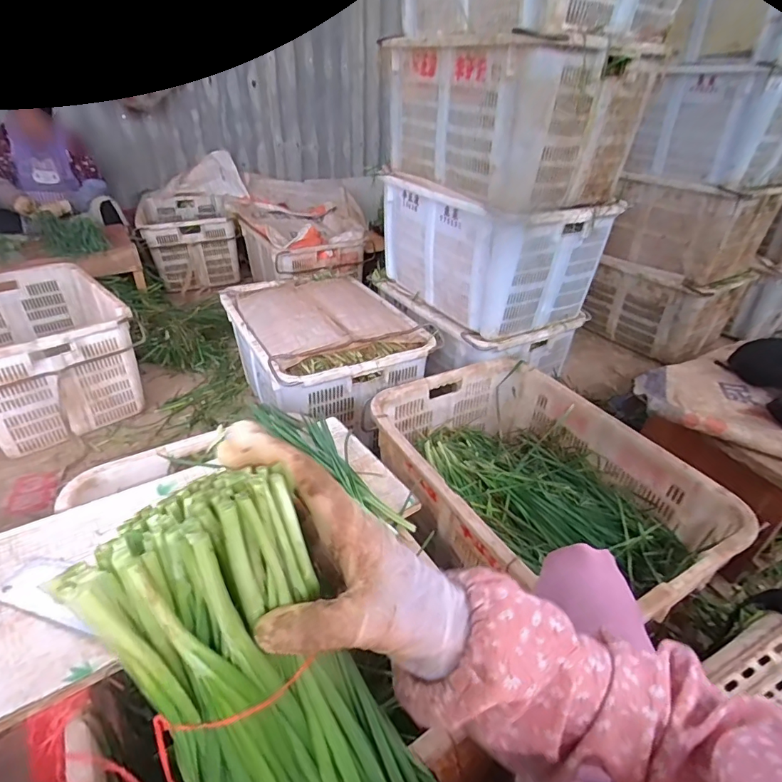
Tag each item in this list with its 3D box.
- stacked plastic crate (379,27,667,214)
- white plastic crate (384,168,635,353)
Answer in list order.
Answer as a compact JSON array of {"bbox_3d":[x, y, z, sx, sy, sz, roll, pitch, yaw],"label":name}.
[{"bbox_3d":[0.327,-0.799,1.358,0.417,0.361,0.683,-17,38,-27],"label":"stacked plastic crate"},{"bbox_3d":[0.319,-0.486,1.556,0.457,0.376,0.657,-17,38,-27],"label":"white plastic crate"}]

